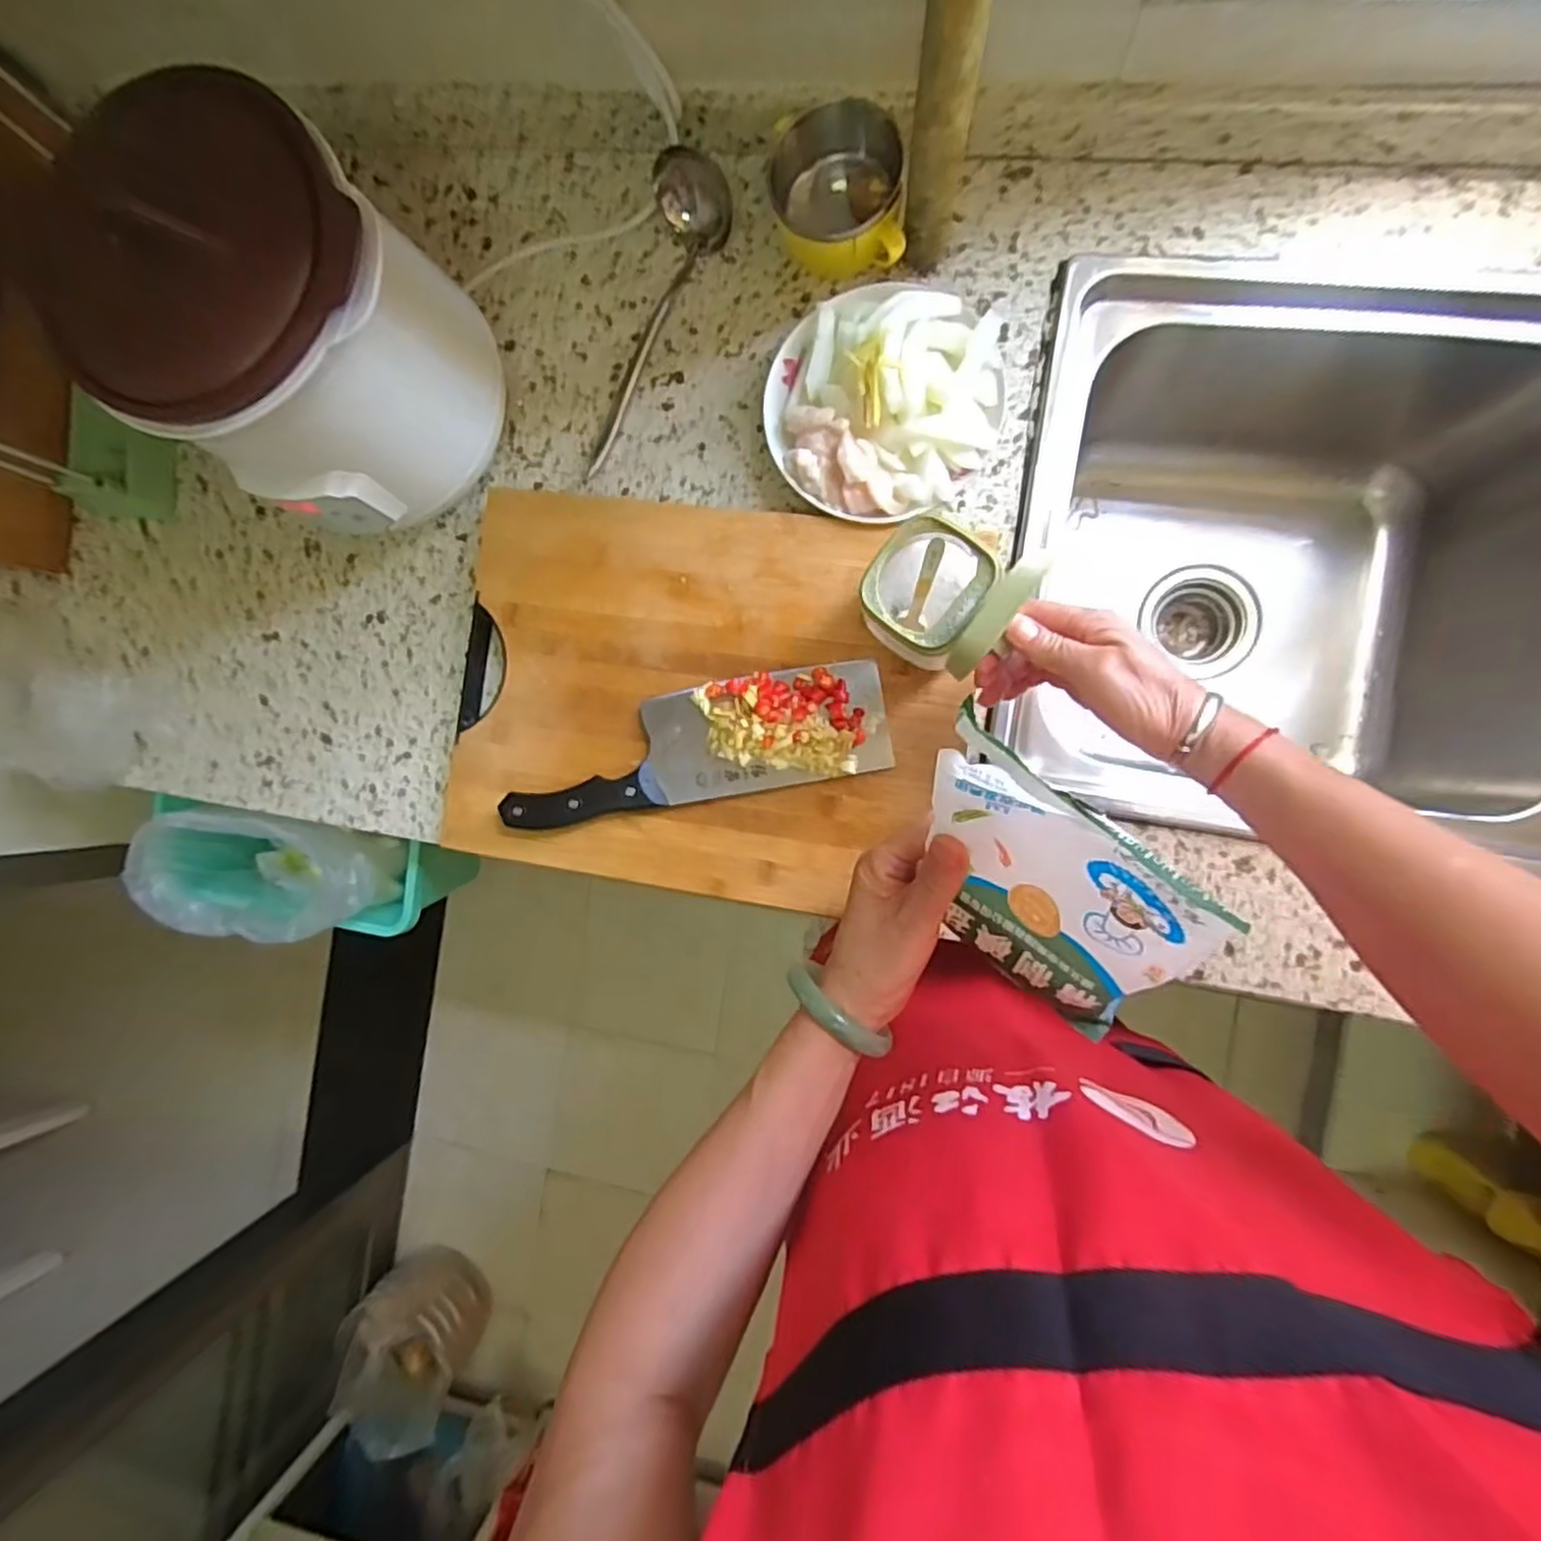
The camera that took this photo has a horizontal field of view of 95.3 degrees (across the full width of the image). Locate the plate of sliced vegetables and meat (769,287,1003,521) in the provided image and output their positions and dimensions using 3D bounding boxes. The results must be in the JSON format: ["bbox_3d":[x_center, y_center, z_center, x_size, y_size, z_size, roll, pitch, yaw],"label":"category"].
[{"bbox_3d":[0.081,-0.268,0.507,0.166,0.059,0.164,0,90,9],"label":"plate of sliced vegetables and meat"}]

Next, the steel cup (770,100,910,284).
[{"bbox_3d":[0.050,-0.419,0.507,0.095,0.071,0.089,0,90,9],"label":"steel cup"}]

